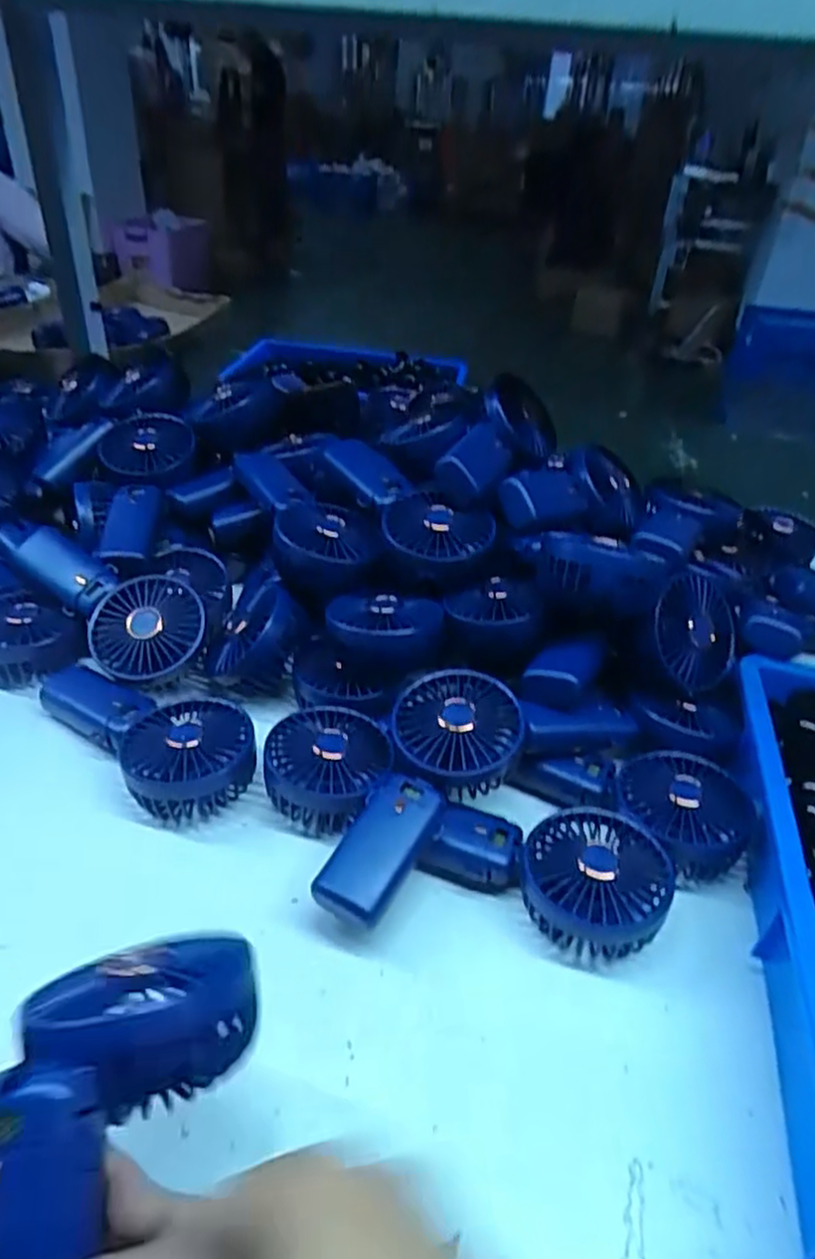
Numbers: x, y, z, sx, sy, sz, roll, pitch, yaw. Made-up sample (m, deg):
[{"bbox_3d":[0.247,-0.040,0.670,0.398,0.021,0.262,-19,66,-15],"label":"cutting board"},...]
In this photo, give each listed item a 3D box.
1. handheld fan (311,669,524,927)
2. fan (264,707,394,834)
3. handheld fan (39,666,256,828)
[{"bbox_3d":[0.007,0.103,0.457,0.085,0.048,0.179,22,52,23],"label":"handheld fan"},{"bbox_3d":[-0.054,0.094,0.505,0.085,0.048,0.091,7,36,4],"label":"fan"},{"bbox_3d":[-0.182,0.067,0.517,0.179,0.047,0.084,31,44,32],"label":"handheld fan"}]

